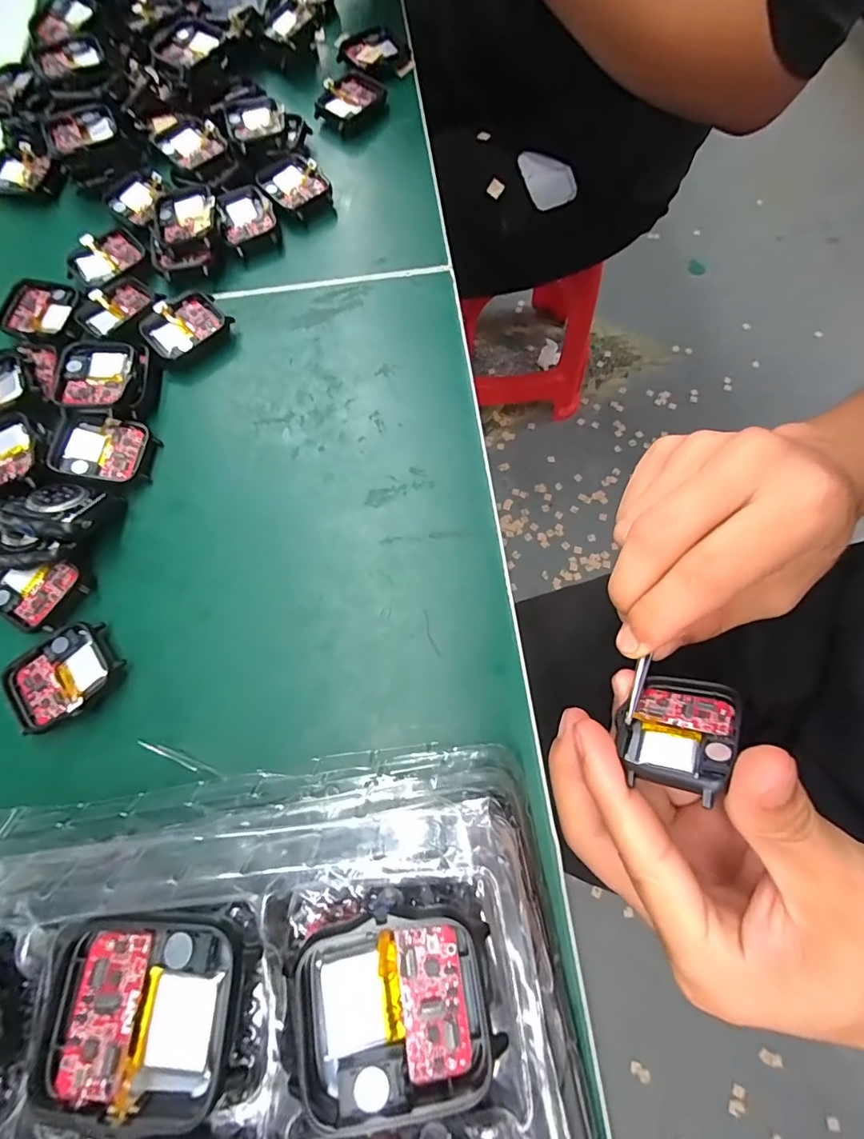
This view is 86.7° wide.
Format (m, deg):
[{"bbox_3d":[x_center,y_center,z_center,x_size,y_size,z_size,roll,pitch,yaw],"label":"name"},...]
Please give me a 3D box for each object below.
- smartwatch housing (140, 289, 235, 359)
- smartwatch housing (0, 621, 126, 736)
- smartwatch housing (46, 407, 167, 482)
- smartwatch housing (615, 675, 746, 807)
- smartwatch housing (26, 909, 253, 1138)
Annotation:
[{"bbox_3d":[-0.140,-0.138,0.263,0.037,0.011,0.044,43,79,13],"label":"smartwatch housing"},{"bbox_3d":[-0.167,0.048,0.207,0.045,0.009,0.040,-41,76,-9],"label":"smartwatch housing"},{"bbox_3d":[-0.170,-0.063,0.239,0.041,0.018,0.036,12,73,3],"label":"smartwatch housing"},{"bbox_3d":[0.088,0.057,0.162,0.034,0.006,0.043,3,38,40],"label":"smartwatch housing"},{"bbox_3d":[-0.068,0.102,0.106,0.046,0.006,0.038,6,73,4],"label":"smartwatch housing"}]

